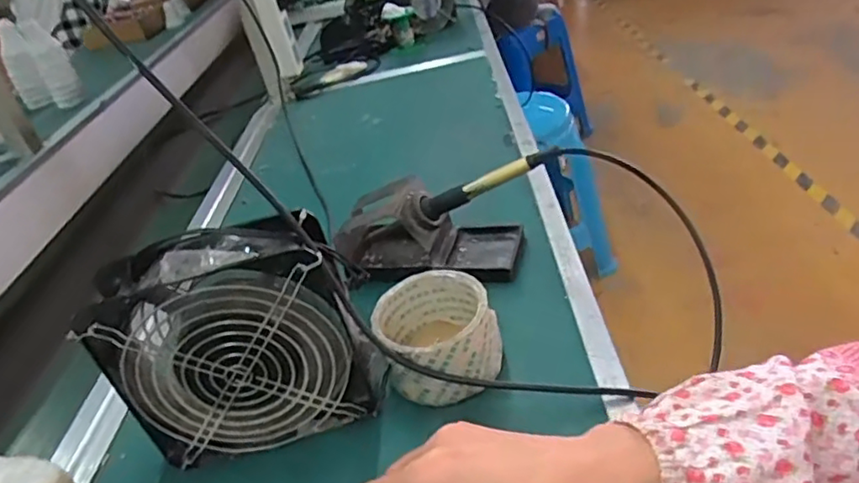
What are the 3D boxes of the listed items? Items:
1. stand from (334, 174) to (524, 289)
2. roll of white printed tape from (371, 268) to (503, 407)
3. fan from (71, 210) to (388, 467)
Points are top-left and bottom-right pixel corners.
[{"bbox_3d":[-0.009,-0.013,0.550,0.170,0.066,0.078,-3,35,19],"label":"stand"},{"bbox_3d":[0.006,0.067,0.440,0.082,0.052,0.084,-20,33,-7],"label":"roll of white printed tape"},{"bbox_3d":[-0.122,0.067,0.406,0.158,0.152,0.058,-15,33,1],"label":"fan"}]

